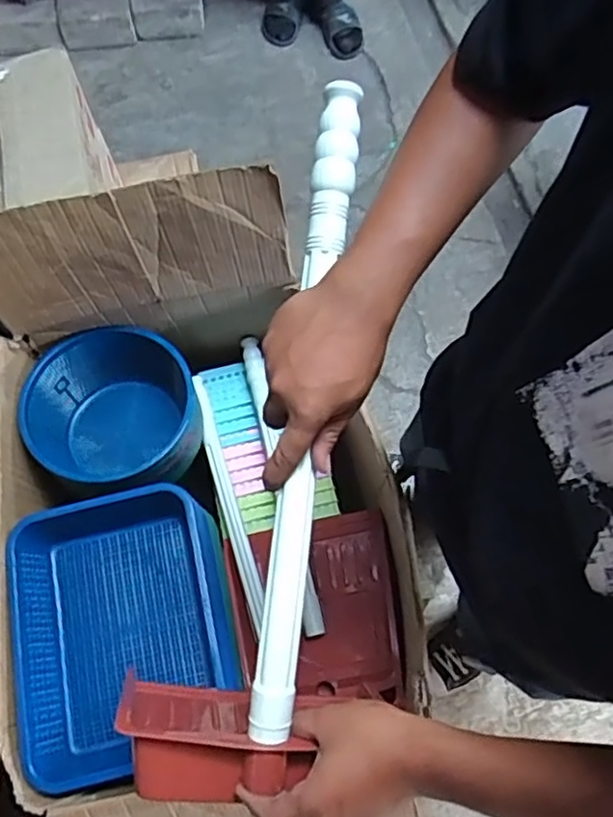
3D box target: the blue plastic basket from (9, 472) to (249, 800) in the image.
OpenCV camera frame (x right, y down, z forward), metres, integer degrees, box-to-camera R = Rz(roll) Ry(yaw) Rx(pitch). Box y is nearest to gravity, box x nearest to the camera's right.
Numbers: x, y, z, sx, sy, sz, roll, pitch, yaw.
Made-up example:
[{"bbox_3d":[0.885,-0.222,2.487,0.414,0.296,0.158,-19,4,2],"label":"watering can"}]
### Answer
[{"bbox_3d":[-0.253,0.306,0.916,0.282,0.098,0.360,-11,71,-2],"label":"blue plastic basket"}]

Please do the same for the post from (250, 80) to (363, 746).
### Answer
[{"bbox_3d":[0.000,-0.002,0.489,0.032,0.026,0.490,6,90,5],"label":"post"}]

